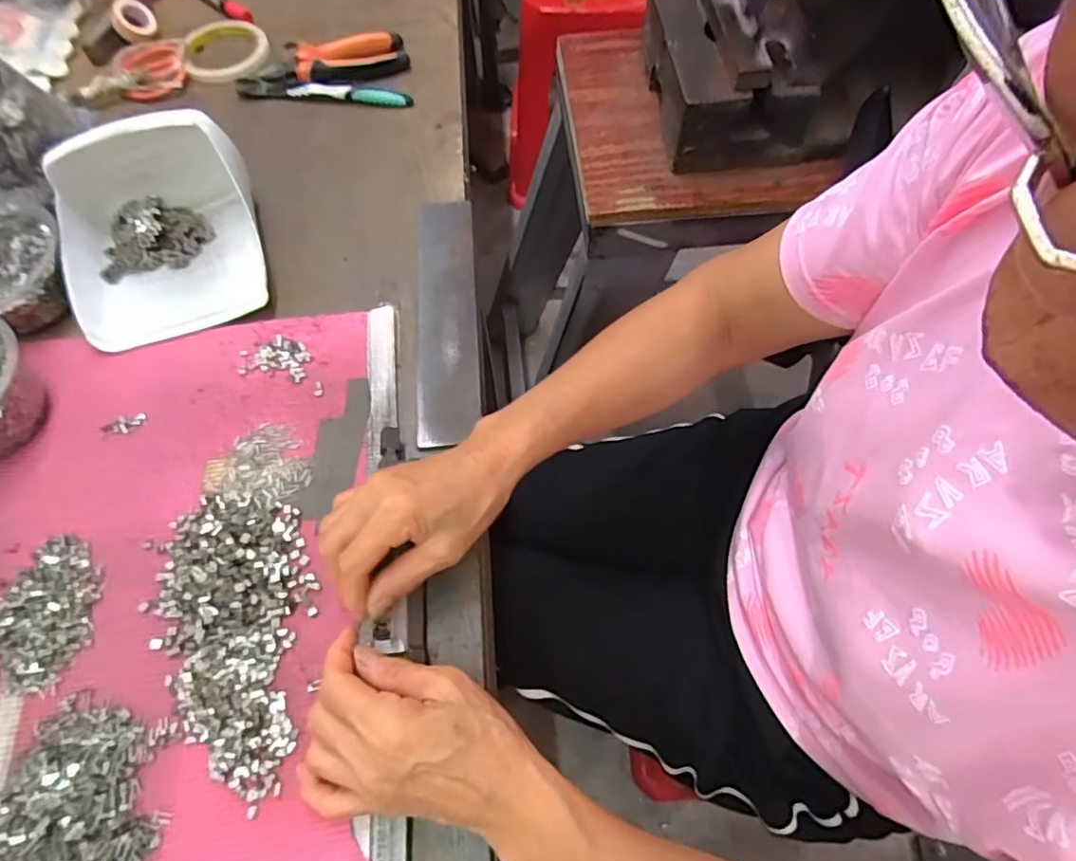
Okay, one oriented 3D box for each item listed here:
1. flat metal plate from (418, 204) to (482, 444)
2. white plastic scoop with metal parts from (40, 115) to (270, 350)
[{"bbox_3d":[-0.076,-0.102,0.495,0.049,0.008,0.240,-4,64,-3],"label":"flat metal plate"},{"bbox_3d":[-0.320,-0.174,0.487,0.152,0.084,0.178,-17,65,-9],"label":"white plastic scoop with metal parts"}]

